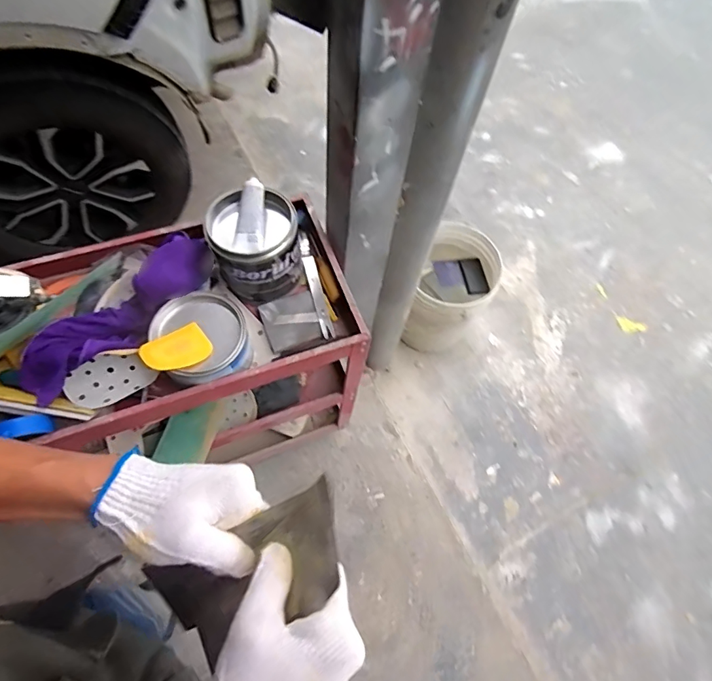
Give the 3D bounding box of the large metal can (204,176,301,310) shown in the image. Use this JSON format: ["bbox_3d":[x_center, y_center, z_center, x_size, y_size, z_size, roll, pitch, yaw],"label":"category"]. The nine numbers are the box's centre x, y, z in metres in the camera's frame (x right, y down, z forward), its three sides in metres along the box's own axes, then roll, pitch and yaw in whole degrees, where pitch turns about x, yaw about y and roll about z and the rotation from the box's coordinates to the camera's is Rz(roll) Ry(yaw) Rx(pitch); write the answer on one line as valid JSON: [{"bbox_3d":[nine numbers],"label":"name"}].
[{"bbox_3d":[-0.177,-0.169,0.826,0.140,0.174,0.148,2,64,-4],"label":"large metal can"}]

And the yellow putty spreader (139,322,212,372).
[{"bbox_3d":[-0.286,0.014,0.741,0.100,0.010,0.069,-26,69,-35],"label":"yellow putty spreader"}]

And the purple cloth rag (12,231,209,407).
[{"bbox_3d":[-0.380,-0.046,0.764,0.113,0.077,0.356,30,66,10],"label":"purple cloth rag"}]

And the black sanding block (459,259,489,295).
[{"bbox_3d":[0.381,-0.206,1.497,0.065,0.022,0.136,-12,67,3],"label":"black sanding block"}]

